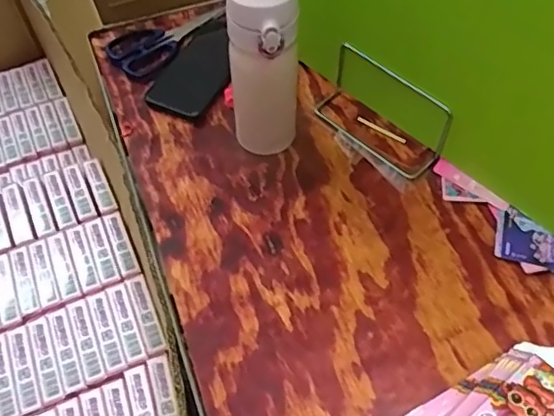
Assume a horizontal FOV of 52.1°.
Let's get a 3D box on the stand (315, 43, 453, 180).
[{"bbox_3d":[0.113,-0.111,0.615,0.150,0.088,0.056,38,64,23],"label":"stand"}]

